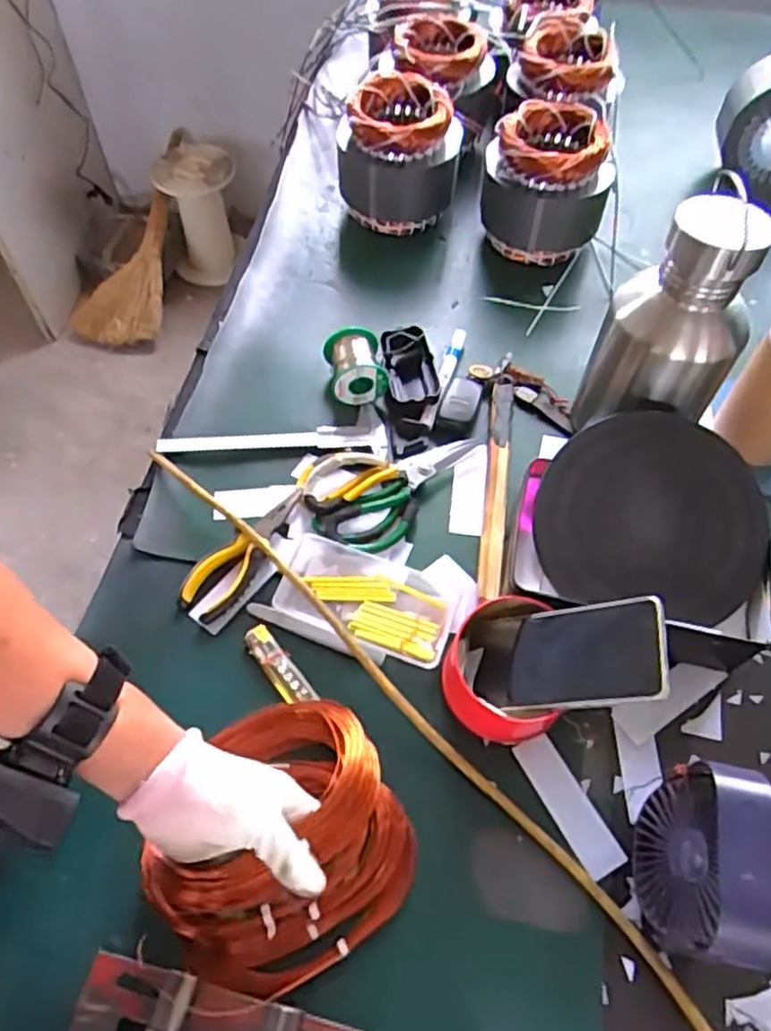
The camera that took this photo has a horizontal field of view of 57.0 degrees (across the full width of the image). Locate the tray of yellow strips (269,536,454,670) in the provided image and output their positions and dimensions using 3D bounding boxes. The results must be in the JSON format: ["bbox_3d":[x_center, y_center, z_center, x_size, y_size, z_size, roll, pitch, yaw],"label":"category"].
[{"bbox_3d":[-0.017,0.076,0.634,0.153,0.018,0.081,19,58,9],"label":"tray of yellow strips"}]

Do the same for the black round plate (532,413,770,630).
[{"bbox_3d":[0.232,-0.003,0.622,0.187,0.025,0.178,-1,78,7],"label":"black round plate"}]

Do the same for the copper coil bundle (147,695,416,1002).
[{"bbox_3d":[-0.077,0.233,0.519,0.181,0.045,0.175,2,57,-3],"label":"copper coil bundle"}]

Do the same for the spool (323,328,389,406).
[{"bbox_3d":[-0.032,-0.159,0.763,0.057,0.057,0.072,-8,58,-9],"label":"spool"}]

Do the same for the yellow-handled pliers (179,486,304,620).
[{"bbox_3d":[-0.129,0.032,0.658,0.049,0.023,0.146,32,61,17],"label":"yellow-handled pliers"}]

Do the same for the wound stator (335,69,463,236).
[{"bbox_3d":[0.018,-0.463,0.911,0.151,0.143,0.156,8,57,2],"label":"wound stator"}]

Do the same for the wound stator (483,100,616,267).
[{"bbox_3d":[0.197,-0.405,0.881,0.150,0.147,0.133,13,59,8],"label":"wound stator"}]

